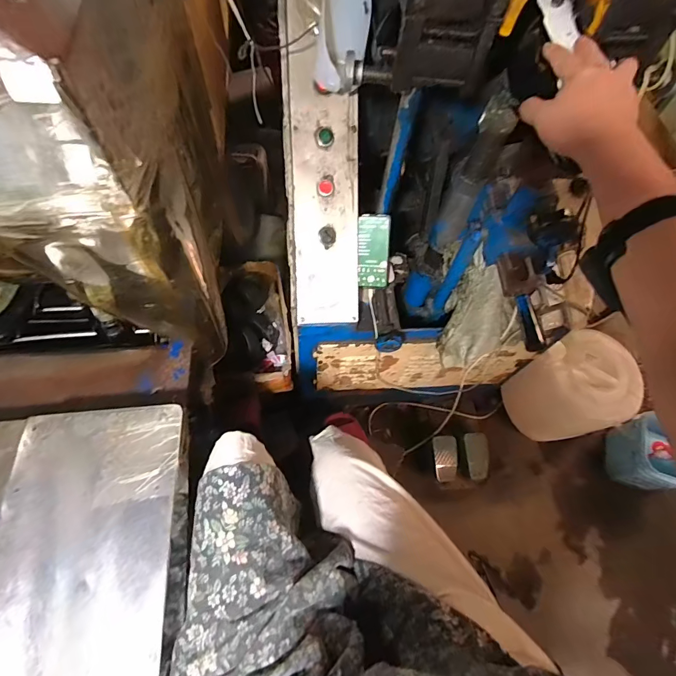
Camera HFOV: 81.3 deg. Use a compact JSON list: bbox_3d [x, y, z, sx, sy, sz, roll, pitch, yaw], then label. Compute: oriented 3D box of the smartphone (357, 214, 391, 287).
[{"bbox_3d":[0.078,-0.187,0.855,0.069,0.155,0.017,3,21,10],"label":"smartphone"}]

